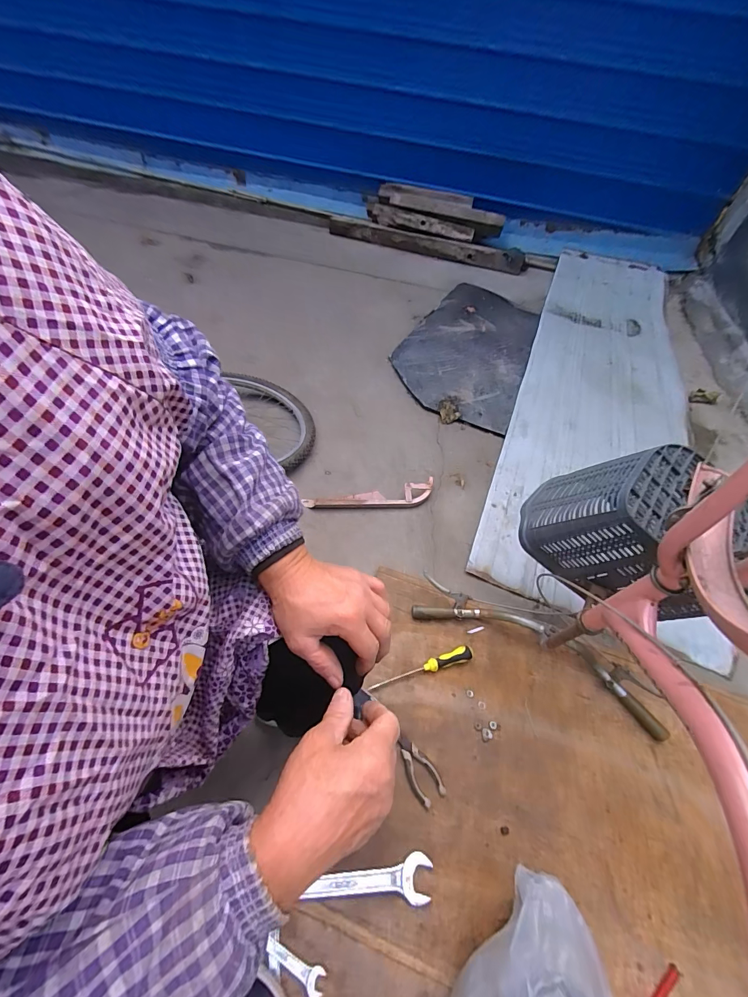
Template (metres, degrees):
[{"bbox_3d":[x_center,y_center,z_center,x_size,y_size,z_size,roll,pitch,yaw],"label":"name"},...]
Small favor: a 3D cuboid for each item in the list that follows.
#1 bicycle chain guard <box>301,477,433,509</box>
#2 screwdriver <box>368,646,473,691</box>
[{"bbox_3d":[-0.009,0.003,1.139,0.400,0.039,0.082,-7,53,-10],"label":"bicycle chain guard"},{"bbox_3d":[0.108,0.375,0.834,0.242,0.028,0.029,-14,54,-14],"label":"screwdriver"}]

